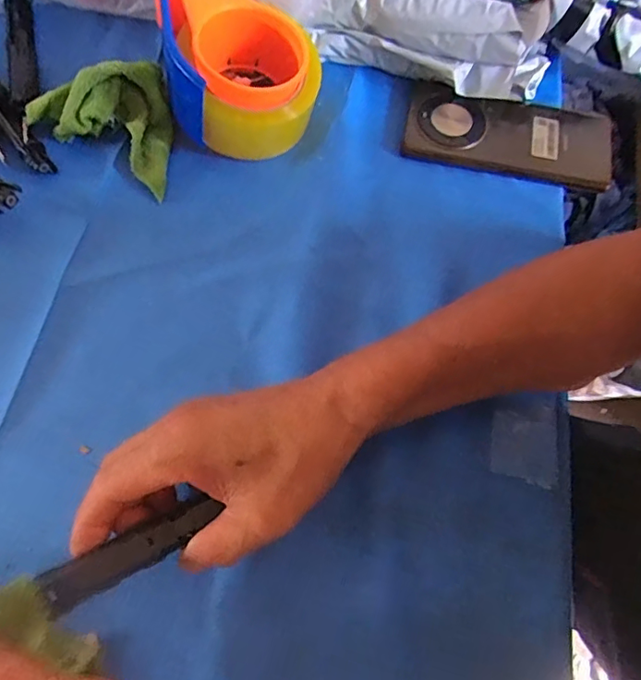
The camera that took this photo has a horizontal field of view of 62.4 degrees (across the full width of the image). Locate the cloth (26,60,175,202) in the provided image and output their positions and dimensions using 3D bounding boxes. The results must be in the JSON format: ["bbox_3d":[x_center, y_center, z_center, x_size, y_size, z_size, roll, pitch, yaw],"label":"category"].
[{"bbox_3d":[-0.151,-0.168,0.390,0.116,0.044,0.068,31,72,10],"label":"cloth"}]

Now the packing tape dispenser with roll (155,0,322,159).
[{"bbox_3d":[-0.060,-0.218,0.397,0.110,0.072,0.143,-5,70,-3],"label":"packing tape dispenser with roll"}]

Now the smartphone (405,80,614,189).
[{"bbox_3d":[0.151,-0.166,0.421,0.163,0.012,0.071,12,70,3],"label":"smartphone"}]

